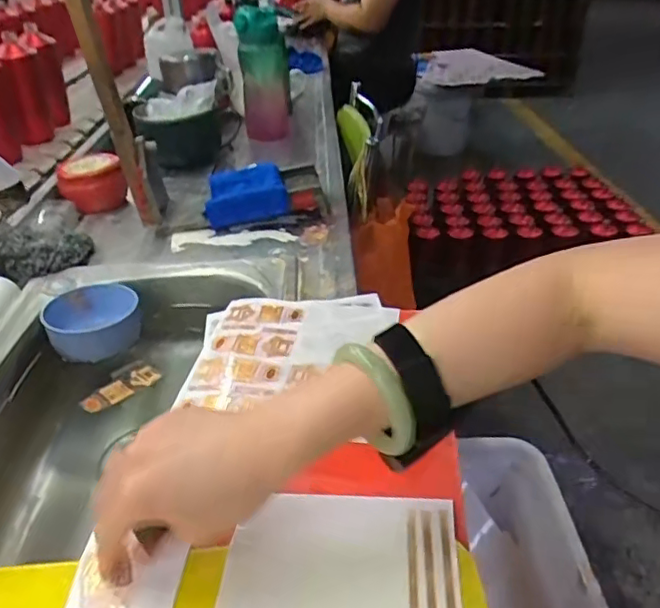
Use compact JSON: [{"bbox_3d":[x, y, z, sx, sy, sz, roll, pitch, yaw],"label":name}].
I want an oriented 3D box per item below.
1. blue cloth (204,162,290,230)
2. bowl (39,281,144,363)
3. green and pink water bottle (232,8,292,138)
[{"bbox_3d":[-0.129,-0.172,0.917,0.122,0.055,0.148,-4,34,-7],"label":"blue cloth"},{"bbox_3d":[-0.289,0.020,0.727,0.108,0.048,0.099,-11,35,-16],"label":"bowl"},{"bbox_3d":[-0.130,-0.456,1.159,0.094,0.223,0.073,-2,33,-3],"label":"green and pink water bottle"}]

